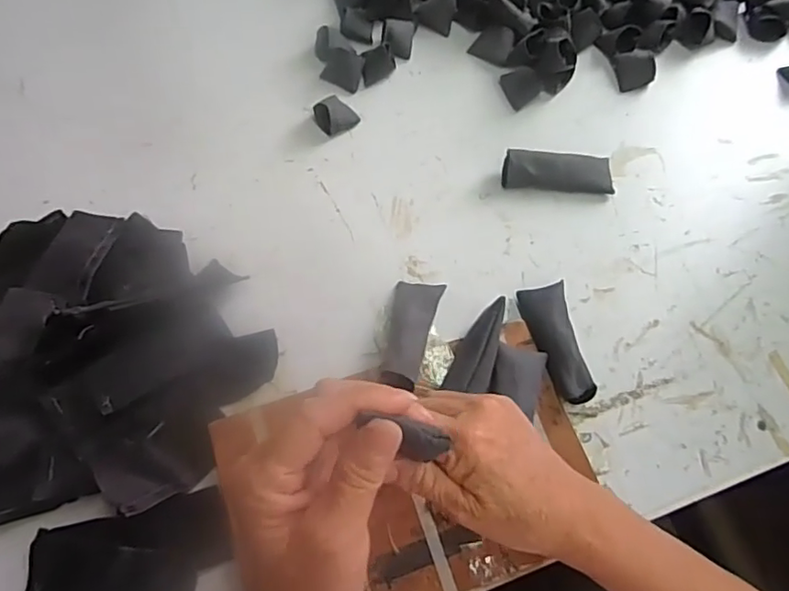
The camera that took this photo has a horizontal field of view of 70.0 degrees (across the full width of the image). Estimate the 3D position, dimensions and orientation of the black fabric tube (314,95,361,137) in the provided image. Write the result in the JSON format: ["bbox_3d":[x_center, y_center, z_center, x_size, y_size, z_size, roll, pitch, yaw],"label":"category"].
[{"bbox_3d":[-0.061,-0.185,0.566,0.037,0.023,0.040,-40,74,-16],"label":"black fabric tube"}]

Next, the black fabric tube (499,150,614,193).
[{"bbox_3d":[0.159,-0.120,0.543,0.106,0.032,0.029,2,68,-1],"label":"black fabric tube"}]

